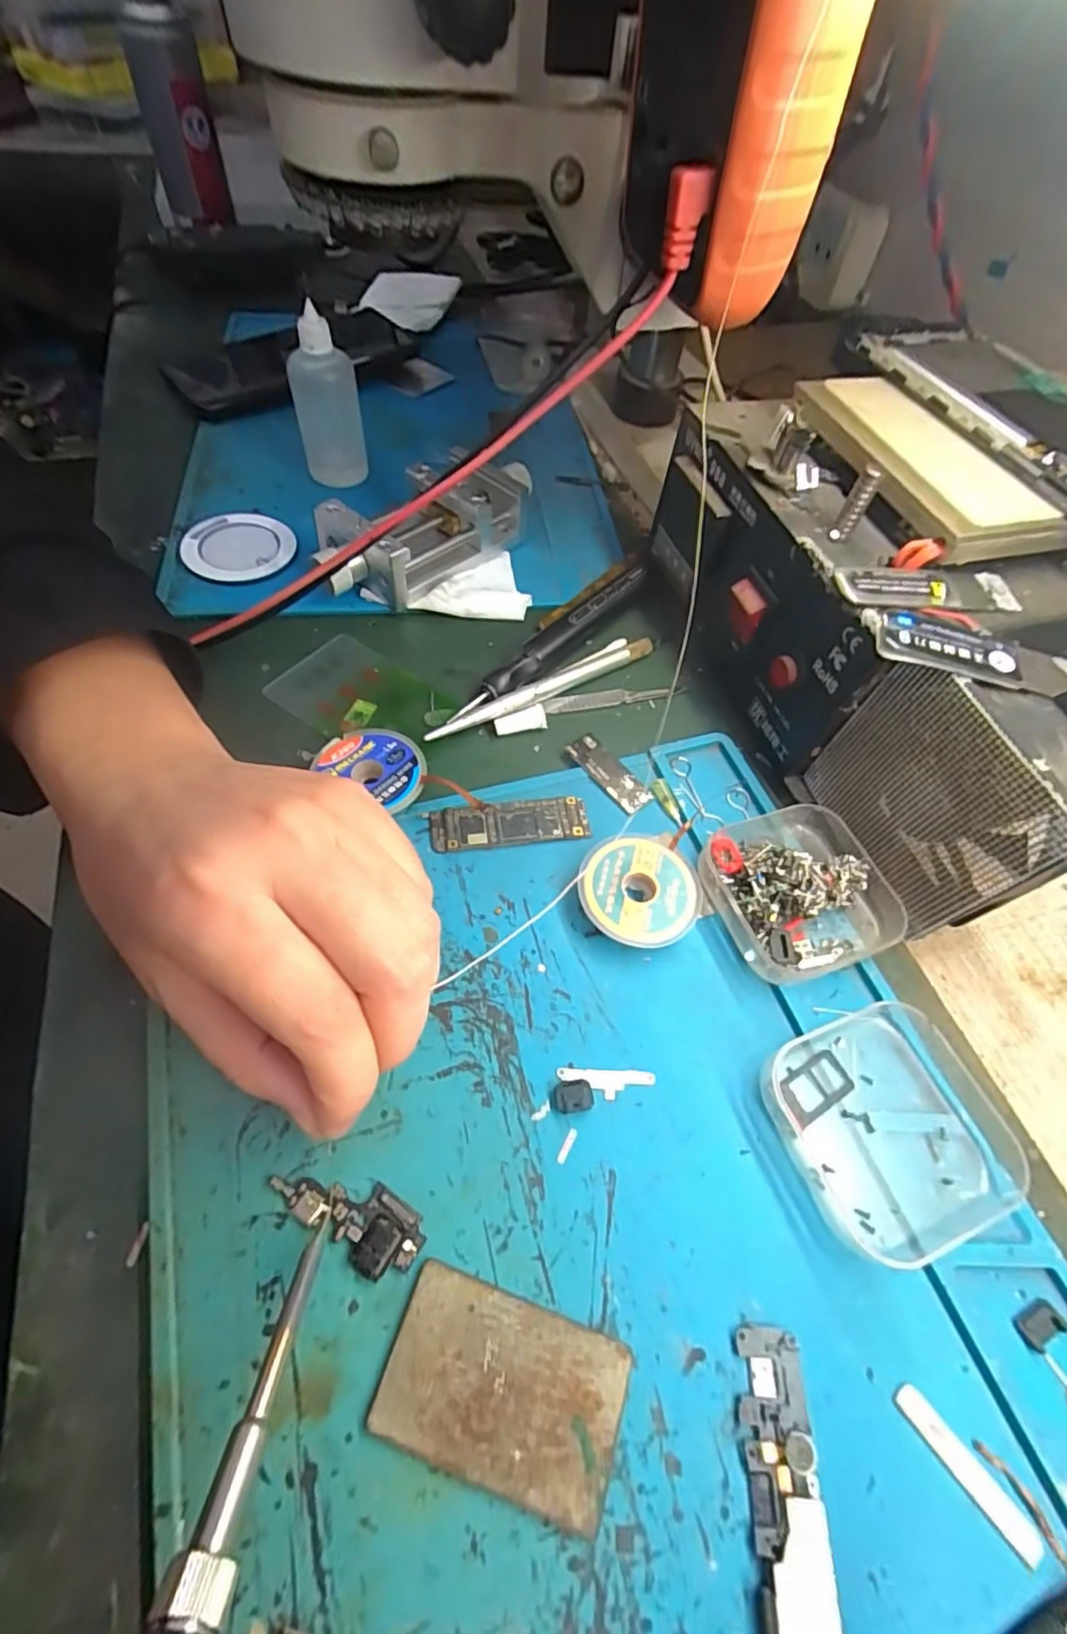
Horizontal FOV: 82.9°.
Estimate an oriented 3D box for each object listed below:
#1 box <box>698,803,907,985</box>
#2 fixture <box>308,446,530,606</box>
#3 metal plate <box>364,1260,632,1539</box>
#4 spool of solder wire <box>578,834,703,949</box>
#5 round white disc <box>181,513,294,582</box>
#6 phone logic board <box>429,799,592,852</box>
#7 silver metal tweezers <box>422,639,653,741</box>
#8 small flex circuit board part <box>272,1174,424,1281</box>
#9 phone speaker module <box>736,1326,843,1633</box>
[{"bbox_3d":[0.102,0.026,0.232,0.063,0.024,0.063,-18,61,-16],"label":"box"},{"bbox_3d":[-0.059,-0.156,0.324,0.065,0.036,0.139,34,61,16],"label":"fixture"},{"bbox_3d":[-0.008,0.148,0.156,0.060,0.004,0.038,18,58,7],"label":"metal plate"},{"bbox_3d":[0.040,0.029,0.230,0.045,0.014,0.043,2,57,-4],"label":"spool of solder wire"},{"bbox_3d":[-0.158,-0.146,0.325,0.055,0.006,0.055,2,57,-4],"label":"round white disc"},{"bbox_3d":[-0.009,0.003,0.247,0.064,0.006,0.019,-5,58,-8],"label":"phone logic board"},{"bbox_3d":[0.006,-0.061,0.289,0.124,0.009,0.014,-30,65,-22],"label":"silver metal tweezers"},{"bbox_3d":[-0.053,0.113,0.174,0.044,0.004,0.020,31,60,14],"label":"small flex circuit board part"},{"bbox_3d":[0.062,0.168,0.148,0.017,0.007,0.063,6,57,-1],"label":"phone speaker module"}]

